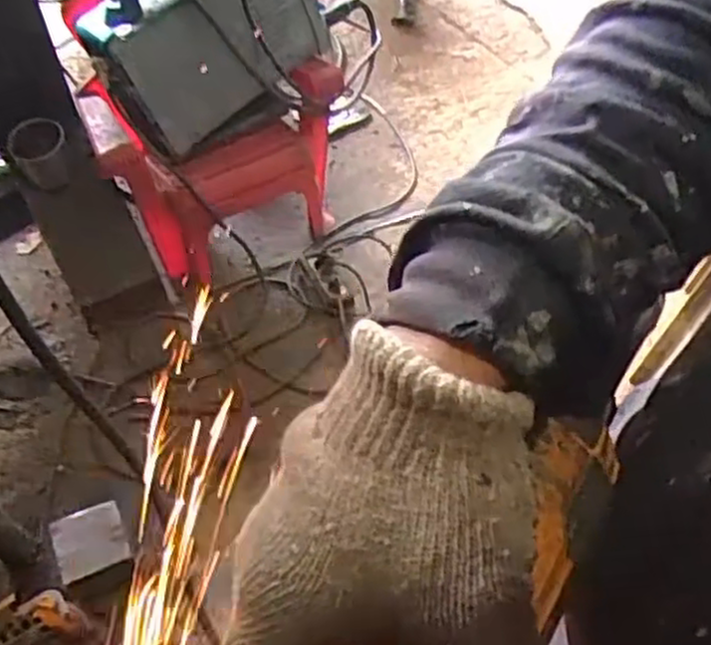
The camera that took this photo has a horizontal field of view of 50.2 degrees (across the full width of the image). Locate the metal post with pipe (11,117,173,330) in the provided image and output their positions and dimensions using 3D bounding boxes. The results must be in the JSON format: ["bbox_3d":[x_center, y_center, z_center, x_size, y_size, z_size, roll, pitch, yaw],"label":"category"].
[{"bbox_3d":[-0.483,-0.172,1.355,0.165,0.387,0.119,-38,44,-25],"label":"metal post with pipe"}]

